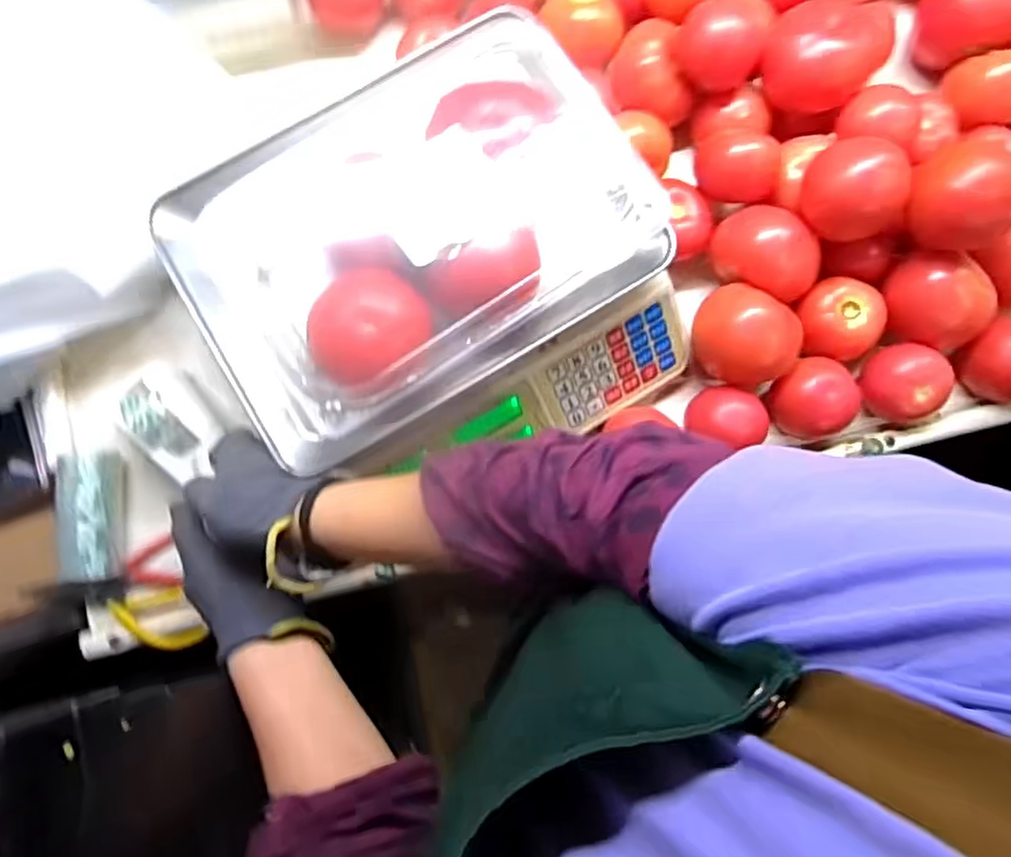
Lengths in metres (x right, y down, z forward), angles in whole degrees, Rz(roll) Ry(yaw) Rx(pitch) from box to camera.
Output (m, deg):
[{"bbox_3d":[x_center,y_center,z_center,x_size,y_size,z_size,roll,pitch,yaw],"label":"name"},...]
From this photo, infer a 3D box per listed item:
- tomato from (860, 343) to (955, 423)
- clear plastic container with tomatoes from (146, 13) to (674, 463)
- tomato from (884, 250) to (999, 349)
[{"bbox_3d":[0.330,-0.040,0.532,0.051,0.057,0.067,-13,83,-3],"label":"tomato"},{"bbox_3d":[-0.072,-0.139,0.437,0.304,0.066,0.236,-33,85,-5],"label":"clear plastic container with tomatoes"},{"bbox_3d":[0.360,-0.103,0.533,0.080,0.059,0.069,0,83,-1],"label":"tomato"}]

